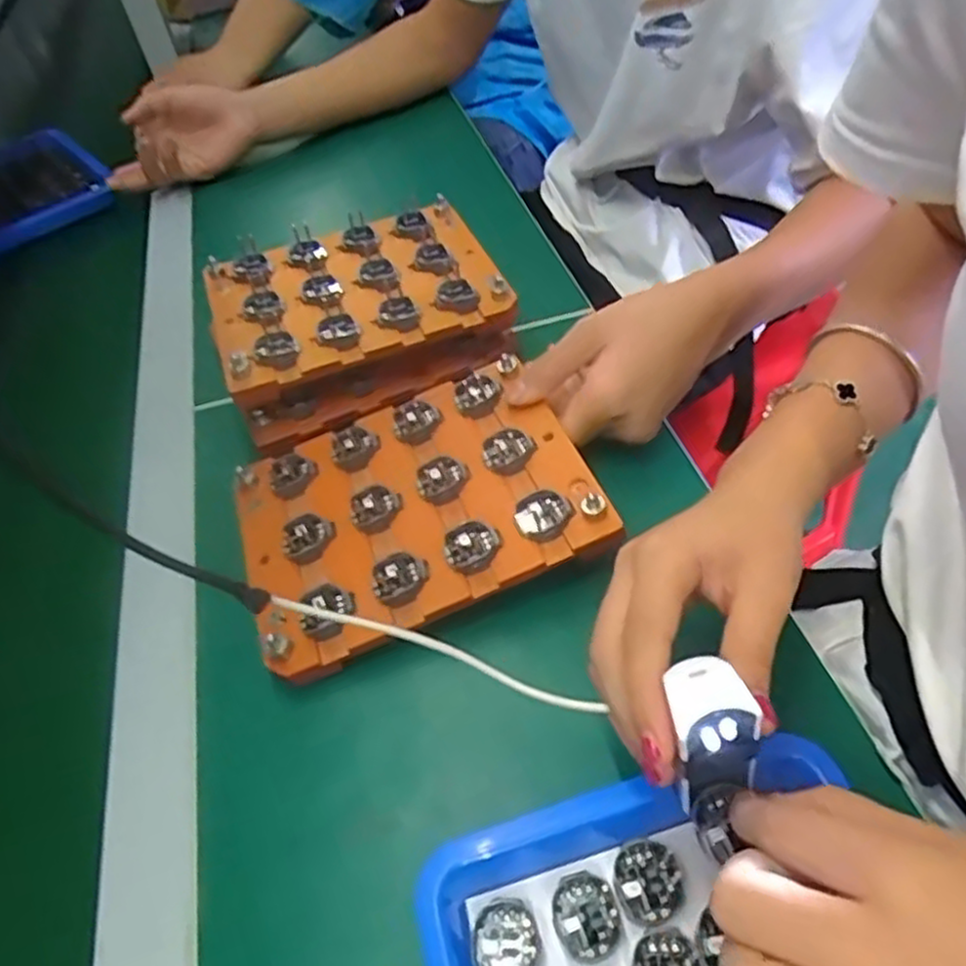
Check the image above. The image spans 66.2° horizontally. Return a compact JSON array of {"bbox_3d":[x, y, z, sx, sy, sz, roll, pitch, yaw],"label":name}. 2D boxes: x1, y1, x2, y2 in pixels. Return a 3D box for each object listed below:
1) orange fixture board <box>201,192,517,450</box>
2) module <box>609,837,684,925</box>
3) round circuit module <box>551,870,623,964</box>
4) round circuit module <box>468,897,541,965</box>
[{"bbox_3d":[-0.085,-0.116,0.510,0.189,0.050,0.146,-23,49,-10],"label":"orange fixture board"},{"bbox_3d":[0.063,0.153,0.286,0.028,0.004,0.029,-5,49,6],"label":"module"},{"bbox_3d":[0.039,0.164,0.282,0.025,0.004,0.029,-22,49,-9],"label":"round circuit module"},{"bbox_3d":[0.008,0.173,0.279,0.026,0.006,0.029,-16,49,-4],"label":"round circuit module"}]

